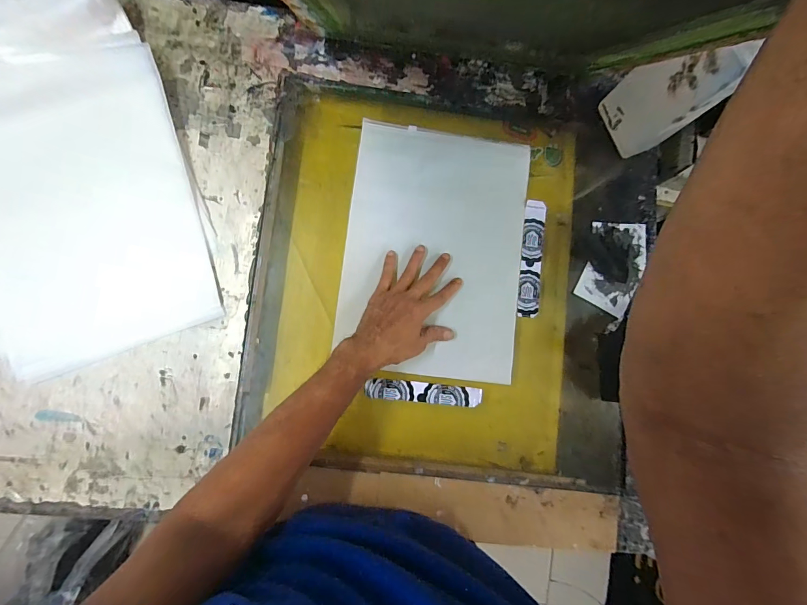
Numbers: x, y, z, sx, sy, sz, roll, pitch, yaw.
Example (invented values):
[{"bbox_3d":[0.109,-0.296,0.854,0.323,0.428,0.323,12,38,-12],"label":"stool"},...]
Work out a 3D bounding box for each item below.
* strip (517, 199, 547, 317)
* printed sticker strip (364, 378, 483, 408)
[{"bbox_3d":[0.186,-0.064,0.549,0.031,0.005,0.169,5,86,6],"label":"strip"},{"bbox_3d":[0.029,0.124,0.519,0.157,0.008,0.027,6,85,-5],"label":"printed sticker strip"}]

